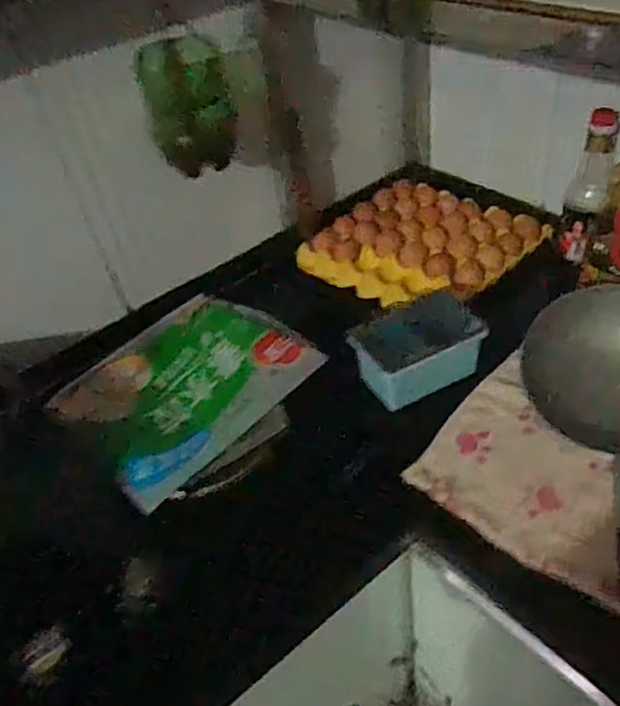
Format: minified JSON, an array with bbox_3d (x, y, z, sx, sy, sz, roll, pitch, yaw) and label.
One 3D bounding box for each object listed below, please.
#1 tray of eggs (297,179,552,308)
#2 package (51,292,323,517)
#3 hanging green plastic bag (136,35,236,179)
[{"bbox_3d":[0.176,-0.172,1.023,0.268,0.062,0.307,-34,48,-30],"label":"tray of eggs"},{"bbox_3d":[-0.146,0.037,0.764,0.217,0.044,0.271,30,51,34],"label":"package"},{"bbox_3d":[-0.148,-0.305,0.781,0.062,0.149,0.091,25,48,30],"label":"hanging green plastic bag"}]

